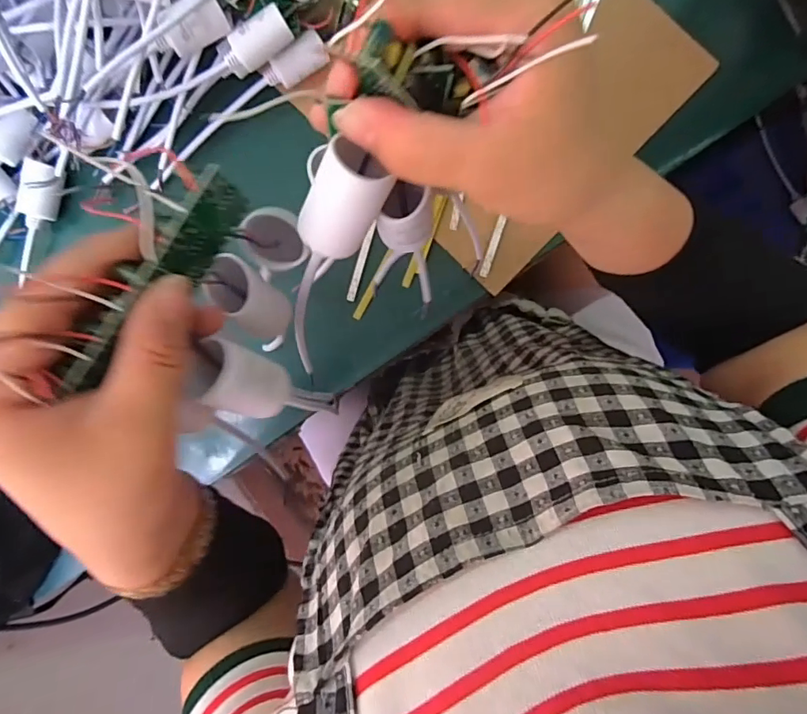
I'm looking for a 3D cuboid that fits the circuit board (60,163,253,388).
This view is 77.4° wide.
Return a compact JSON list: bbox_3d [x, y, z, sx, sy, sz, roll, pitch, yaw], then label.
[{"bbox_3d":[-0.087,-0.027,0.182,0.007,0.039,0.090,34,78,1],"label":"circuit board"}]

